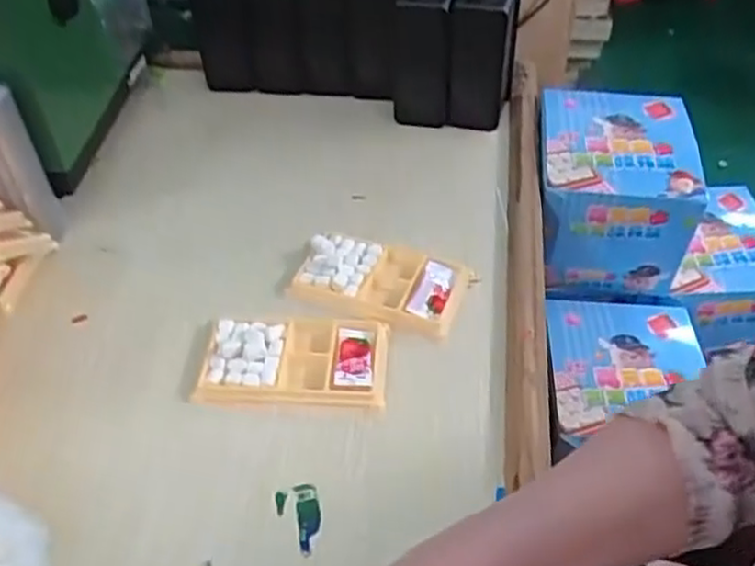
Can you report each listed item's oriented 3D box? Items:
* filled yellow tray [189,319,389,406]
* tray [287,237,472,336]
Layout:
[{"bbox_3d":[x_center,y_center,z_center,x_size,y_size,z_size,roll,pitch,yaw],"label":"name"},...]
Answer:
[{"bbox_3d":[-0.062,0.058,0.533,0.137,0.021,0.073,0,45,1],"label":"filled yellow tray"},{"bbox_3d":[0.002,-0.003,0.585,0.137,0.015,0.071,11,46,12],"label":"tray"}]

